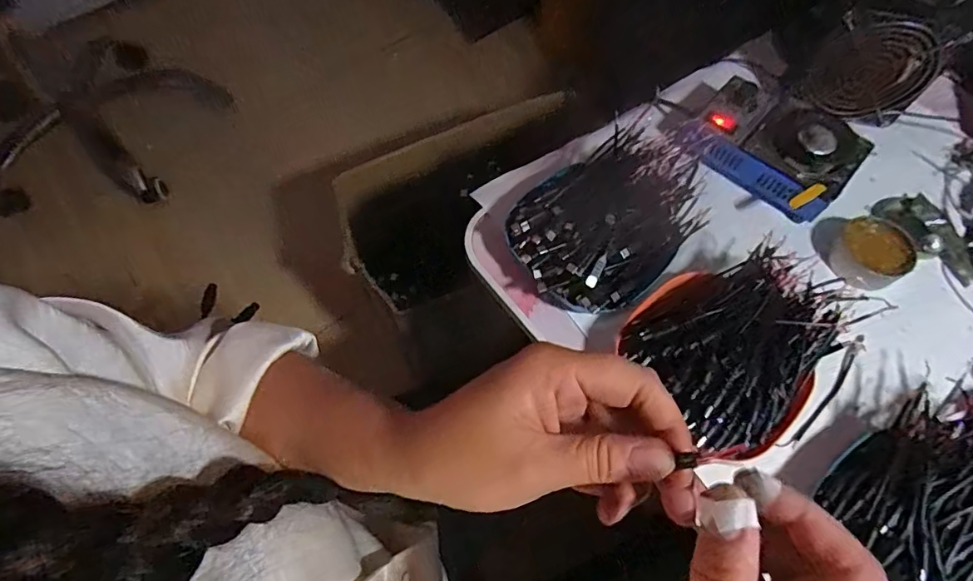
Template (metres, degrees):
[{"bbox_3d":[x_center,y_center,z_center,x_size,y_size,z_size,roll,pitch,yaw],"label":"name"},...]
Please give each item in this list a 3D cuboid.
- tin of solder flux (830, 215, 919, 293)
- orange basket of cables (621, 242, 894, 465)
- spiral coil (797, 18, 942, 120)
[{"bbox_3d":[0.352,-0.034,0.475,0.058,0.028,0.061,0,64,0],"label":"tin of solder flux"},{"bbox_3d":[0.211,0.040,0.410,0.198,0.072,0.143,-27,67,-12],"label":"orange basket of cables"},{"bbox_3d":[0.386,-0.221,0.520,0.103,0.097,0.009,25,49,0],"label":"spiral coil"}]

